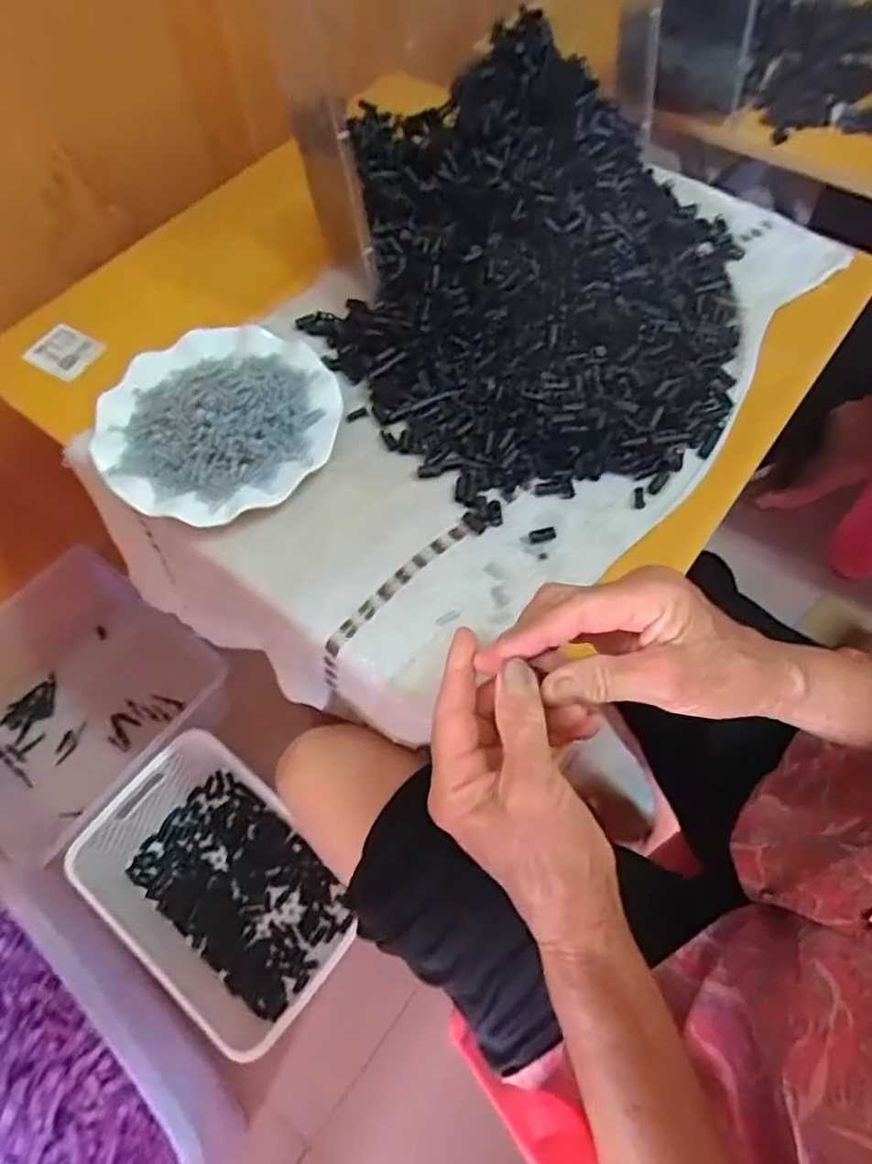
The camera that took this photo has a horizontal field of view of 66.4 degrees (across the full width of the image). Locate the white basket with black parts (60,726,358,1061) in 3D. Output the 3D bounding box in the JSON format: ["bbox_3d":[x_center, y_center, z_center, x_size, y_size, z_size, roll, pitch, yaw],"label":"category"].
[{"bbox_3d":[-0.246,0.352,0.781,0.305,0.102,0.208,36,67,17],"label":"white basket with black parts"}]

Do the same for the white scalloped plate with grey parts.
[{"bbox_3d":[-0.165,-0.128,0.504,0.173,0.049,0.179,0,61,0],"label":"white scalloped plate with grey parts"}]

